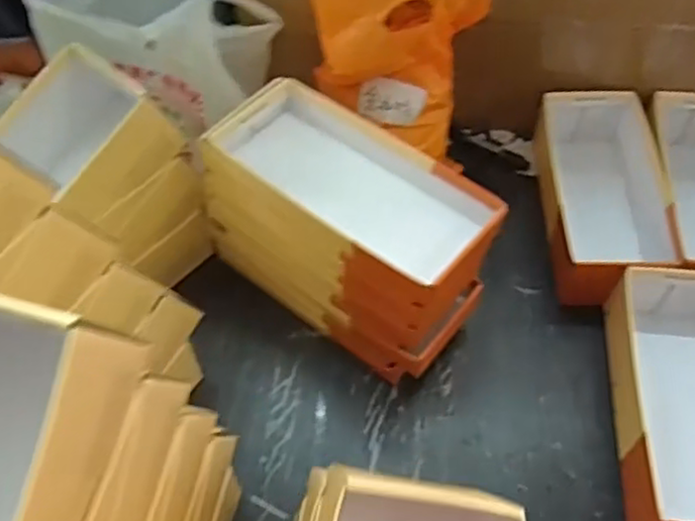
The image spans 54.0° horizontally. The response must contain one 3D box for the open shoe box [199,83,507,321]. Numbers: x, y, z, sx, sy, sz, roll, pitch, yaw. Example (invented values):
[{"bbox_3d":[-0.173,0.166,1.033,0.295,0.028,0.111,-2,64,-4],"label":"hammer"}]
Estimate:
[{"bbox_3d":[-0.001,-0.070,0.713,0.301,0.083,0.143,34,64,21],"label":"open shoe box"}]

